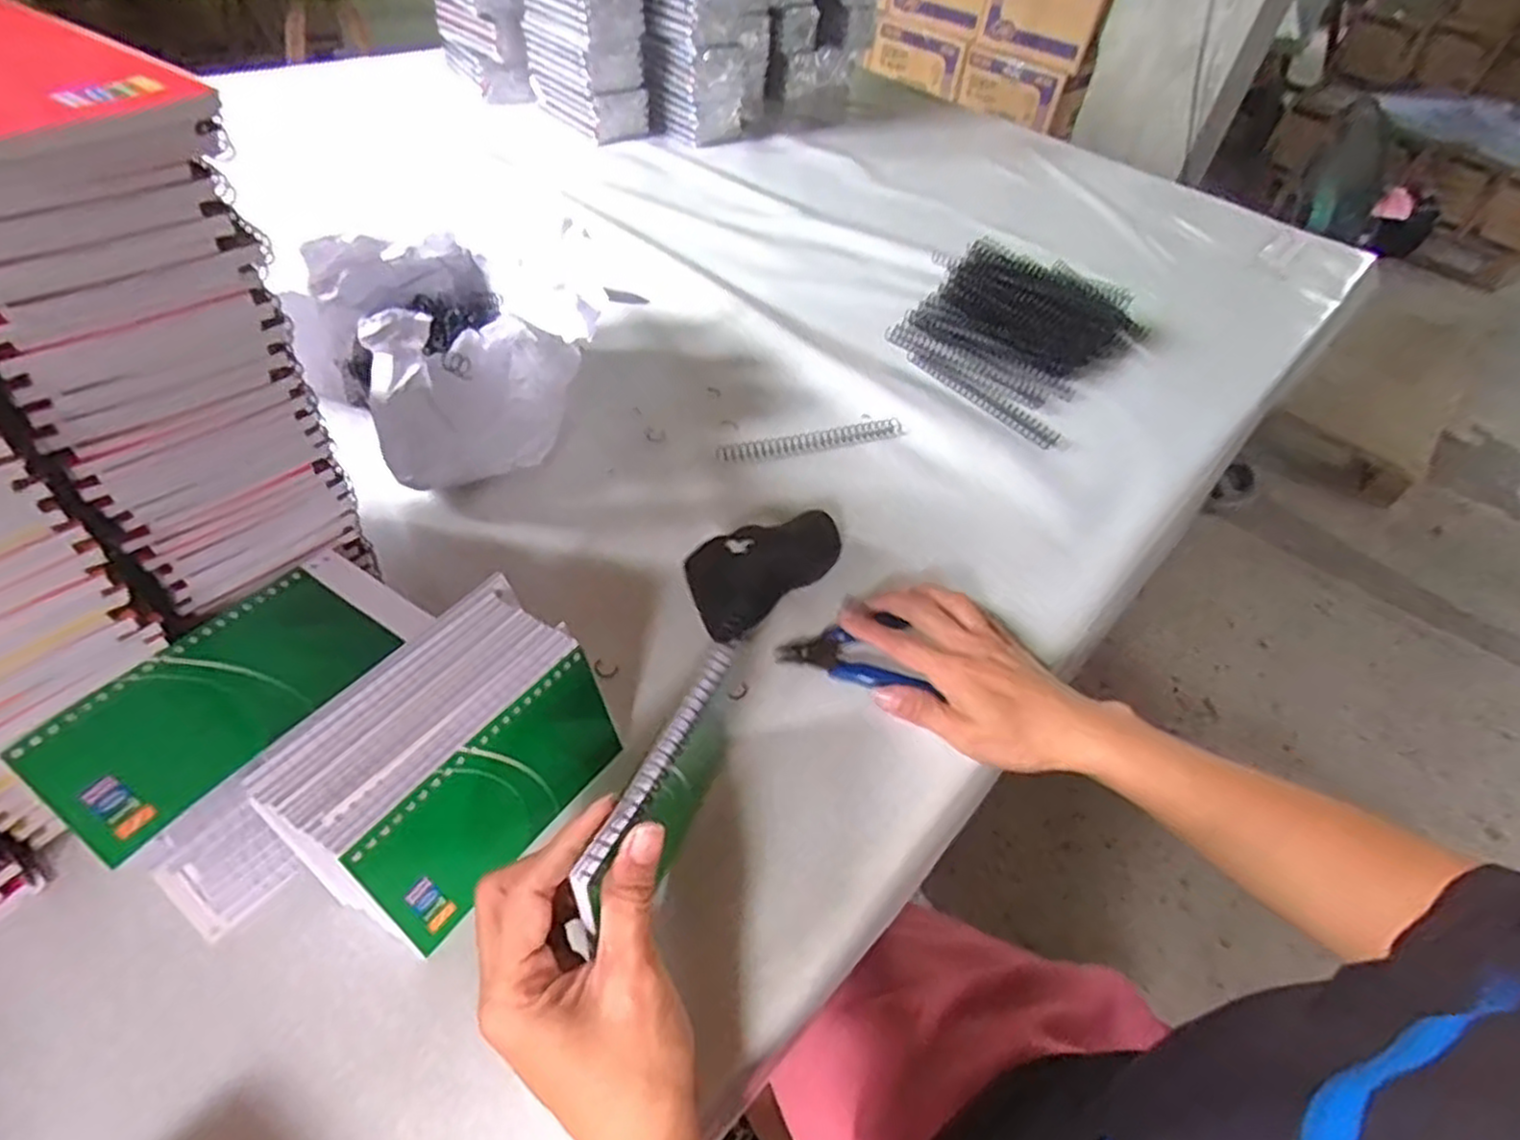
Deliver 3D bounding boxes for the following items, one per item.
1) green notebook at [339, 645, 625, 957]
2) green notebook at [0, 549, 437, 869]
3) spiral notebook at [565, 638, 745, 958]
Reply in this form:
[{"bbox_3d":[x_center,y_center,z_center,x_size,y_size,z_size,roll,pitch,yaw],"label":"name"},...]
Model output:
[{"bbox_3d":[-0.117,0.104,0.350,0.005,0.074,0.130,16,44,34],"label":"green notebook"},{"bbox_3d":[-0.234,0.047,0.335,0.081,0.011,0.147,29,51,16],"label":"green notebook"},{"bbox_3d":[-0.040,0.099,0.335,0.014,0.082,0.144,21,50,12],"label":"spiral notebook"}]

